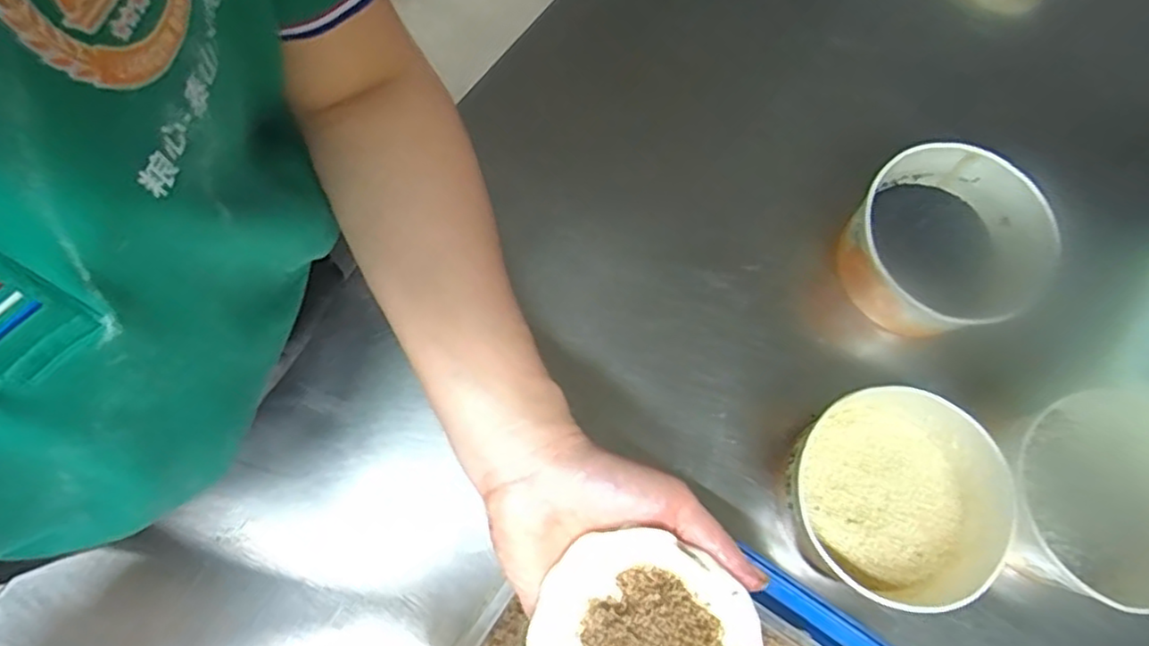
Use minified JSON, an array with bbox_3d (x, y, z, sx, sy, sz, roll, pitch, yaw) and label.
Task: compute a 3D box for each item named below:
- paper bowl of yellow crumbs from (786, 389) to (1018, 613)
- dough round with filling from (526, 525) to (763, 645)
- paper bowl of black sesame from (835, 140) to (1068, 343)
[{"bbox_3d":[0.208,0.111,0.433,0.140,0.063,0.131,1,74,-2],"label":"paper bowl of yellow crumbs"},{"bbox_3d":[0.032,0.141,0.284,0.099,0.018,0.087,34,73,12],"label":"dough round with filling"},{"bbox_3d":[0.269,-0.054,0.482,0.132,0.069,0.129,1,74,-2],"label":"paper bowl of black sesame"}]

